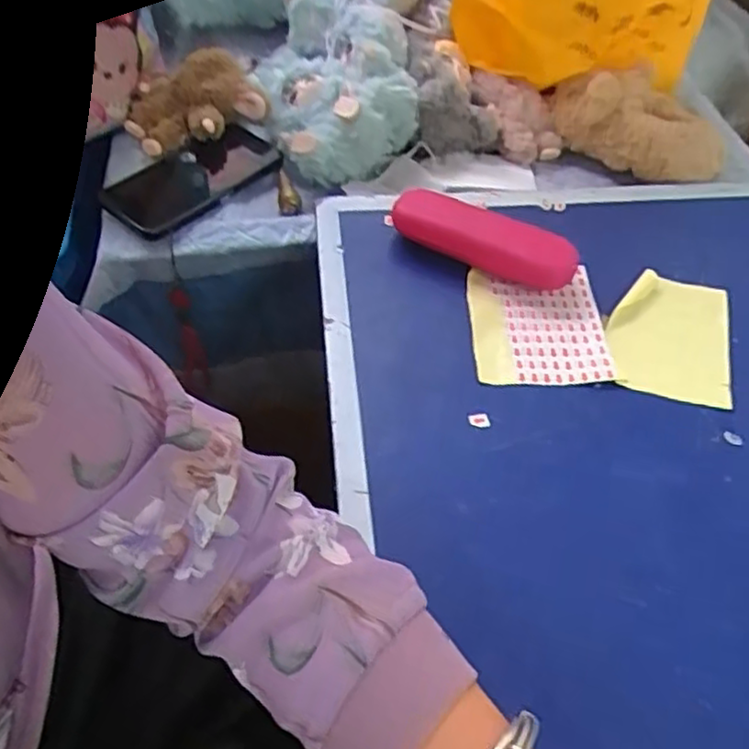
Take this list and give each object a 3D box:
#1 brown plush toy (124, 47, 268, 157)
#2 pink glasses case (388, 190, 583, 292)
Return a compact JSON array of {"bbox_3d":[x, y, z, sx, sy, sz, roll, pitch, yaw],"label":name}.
[{"bbox_3d":[-0.168,-0.256,0.647,0.124,0.062,0.075,-20,57,-17],"label":"brown plush toy"},{"bbox_3d":[0.086,-0.107,0.557,0.150,0.038,0.046,25,56,14],"label":"pink glasses case"}]

